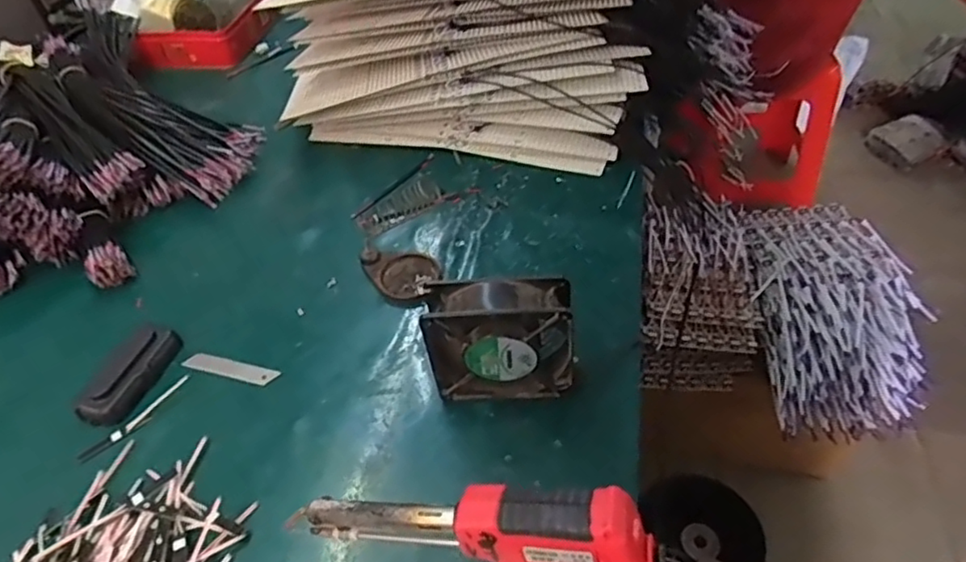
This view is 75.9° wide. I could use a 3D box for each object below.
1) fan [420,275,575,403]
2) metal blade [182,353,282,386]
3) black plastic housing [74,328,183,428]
[{"bbox_3d":[0.014,0.053,0.534,0.119,0.123,0.045,-1,46,2],"label":"fan"},{"bbox_3d":[-0.250,0.087,0.616,0.100,0.004,0.020,12,48,14],"label":"metal blade"},{"bbox_3d":[-0.342,0.091,0.604,0.044,0.024,0.106,13,48,15],"label":"black plastic housing"}]

